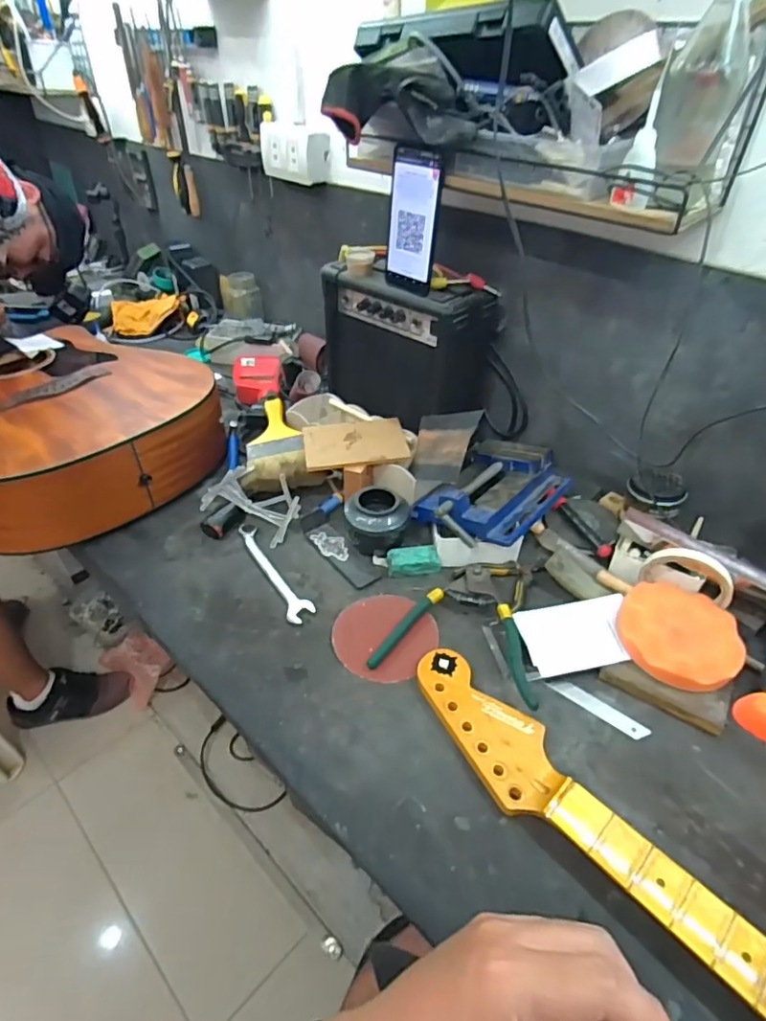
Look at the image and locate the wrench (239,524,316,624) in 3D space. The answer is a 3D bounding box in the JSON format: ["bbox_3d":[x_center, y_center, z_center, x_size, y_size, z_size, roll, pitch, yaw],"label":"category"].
[{"bbox_3d":[-0.137,0.074,0.698,0.032,0.006,0.182,-20,45,-23],"label":"wrench"}]

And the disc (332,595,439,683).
[{"bbox_3d":[0.001,0.140,0.622,0.111,0.005,0.112,1,40,-1],"label":"disc"}]

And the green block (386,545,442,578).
[{"bbox_3d":[0.039,0.064,0.701,0.065,0.022,0.036,-2,40,-3],"label":"green block"}]

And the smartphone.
[{"bbox_3d":[0.035,-0.358,0.690,0.078,0.159,0.009,32,47,30],"label":"smartphone"}]

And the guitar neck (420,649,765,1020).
[{"bbox_3d":[0.253,0.321,0.394,0.080,0.031,0.653,-29,49,-31],"label":"guitar neck"}]

